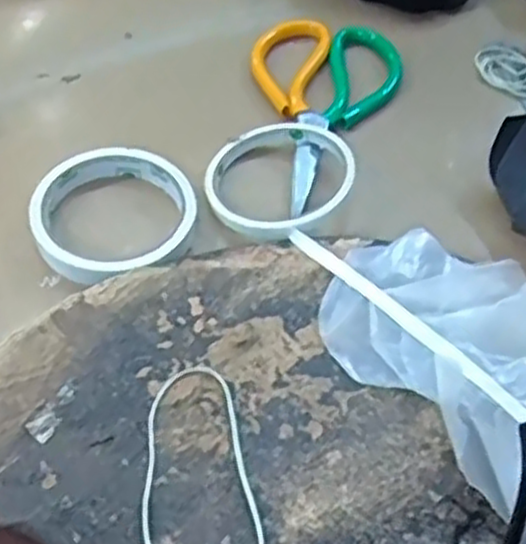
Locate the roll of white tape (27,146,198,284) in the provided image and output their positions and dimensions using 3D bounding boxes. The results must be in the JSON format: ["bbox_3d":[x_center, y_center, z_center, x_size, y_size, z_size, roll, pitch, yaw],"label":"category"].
[{"bbox_3d":[-0.082,-0.033,0.433,0.087,0.023,0.081,2,51,-3],"label":"roll of white tape"}]

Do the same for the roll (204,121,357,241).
[{"bbox_3d":[0.009,-0.058,0.454,0.084,0.020,0.080,2,51,-3],"label":"roll"}]

